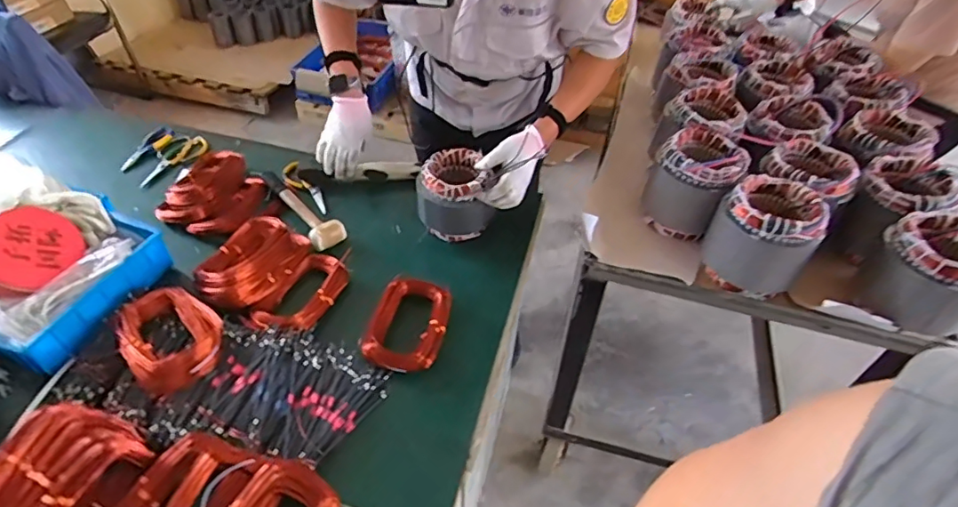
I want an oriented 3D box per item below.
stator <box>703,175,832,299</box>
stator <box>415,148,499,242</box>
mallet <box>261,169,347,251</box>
[{"bbox_3d":[0.476,-0.028,0.915,0.145,0.159,0.157,21,49,17],"label":"stator"},{"bbox_3d":[-0.041,-0.115,1.055,0.138,0.127,0.128,1,46,-1],"label":"stator"},{"bbox_3d":[-0.359,-0.104,1.089,0.061,0.038,0.268,-28,53,-26],"label":"mallet"}]

